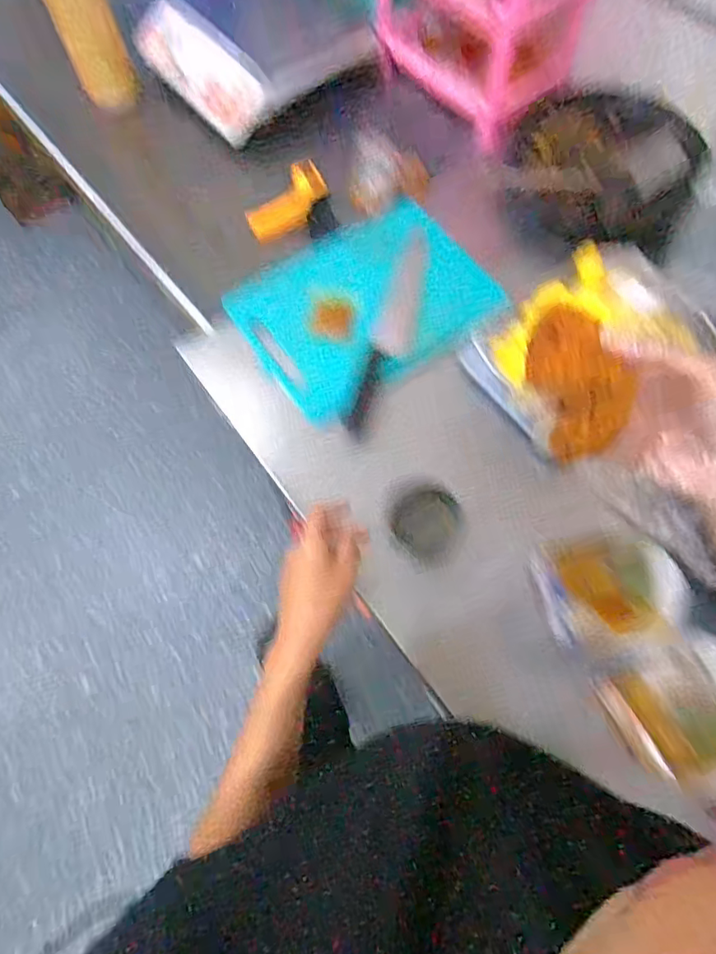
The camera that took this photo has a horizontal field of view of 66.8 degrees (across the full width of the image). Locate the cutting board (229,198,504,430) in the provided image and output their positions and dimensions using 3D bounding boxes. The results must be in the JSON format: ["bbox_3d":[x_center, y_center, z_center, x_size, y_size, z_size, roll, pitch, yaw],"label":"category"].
[{"bbox_3d":[0.006,-0.237,0.741,0.309,0.021,0.234,-32,75,-2],"label":"cutting board"}]

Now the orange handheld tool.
[{"bbox_3d":[-0.110,-0.423,0.849,0.135,0.051,0.085,-25,70,-8],"label":"orange handheld tool"}]

